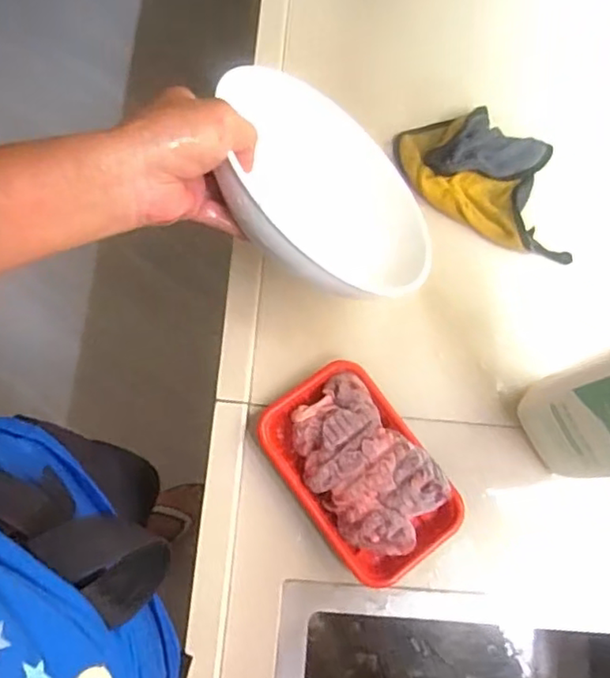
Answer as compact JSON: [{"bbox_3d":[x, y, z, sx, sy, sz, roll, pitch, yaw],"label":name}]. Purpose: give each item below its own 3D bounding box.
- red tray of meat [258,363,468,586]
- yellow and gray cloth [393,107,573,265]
[{"bbox_3d":[0.045,0.111,0.529,0.108,0.044,0.175,-36,80,-9],"label":"red tray of meat"},{"bbox_3d":[0.186,-0.162,0.621,0.192,0.030,0.111,27,78,5],"label":"yellow and gray cloth"}]

